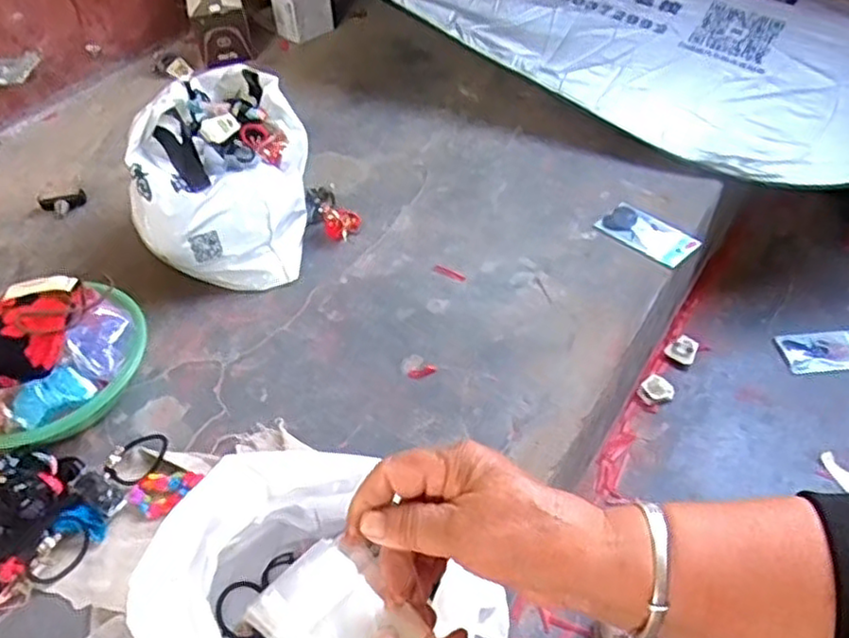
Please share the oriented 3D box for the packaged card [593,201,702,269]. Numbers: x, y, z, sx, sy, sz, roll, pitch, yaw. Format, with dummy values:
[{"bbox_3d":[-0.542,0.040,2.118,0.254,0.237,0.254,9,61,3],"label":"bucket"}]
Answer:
[{"bbox_3d":[0.322,-0.127,0.990,0.086,0.008,0.143,-33,52,-25],"label":"packaged card"}]

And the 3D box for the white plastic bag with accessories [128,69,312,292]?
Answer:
[{"bbox_3d":[-0.276,-0.224,0.993,0.195,0.203,0.322,0,46,4],"label":"white plastic bag with accessories"}]

